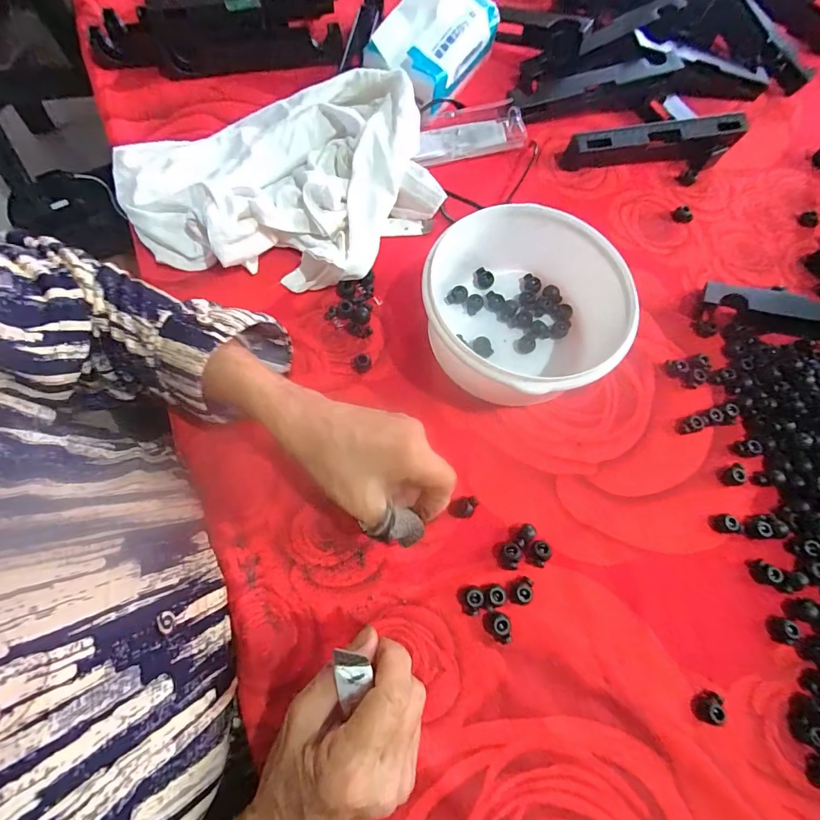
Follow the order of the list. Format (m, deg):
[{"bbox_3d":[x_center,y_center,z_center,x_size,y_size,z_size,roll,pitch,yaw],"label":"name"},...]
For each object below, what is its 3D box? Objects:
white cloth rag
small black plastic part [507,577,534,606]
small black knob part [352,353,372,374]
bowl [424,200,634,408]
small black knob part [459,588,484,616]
[{"bbox_3d":[-0.118,-0.209,0.390,0.278,0.054,0.198,-15,72,-8],"label":"white cloth rag"},{"bbox_3d":[0.082,0.132,0.303,0.020,0.010,0.015,-20,73,-9],"label":"small black plastic part"},{"bbox_3d":[-0.042,-0.041,0.362,0.016,0.012,0.015,1,71,-2],"label":"small black knob part"},{"bbox_3d":[0.096,-0.080,0.349,0.145,0.077,0.157,1,71,-2],"label":"bowl"},{"bbox_3d":[0.045,0.137,0.298,0.016,0.011,0.017,-20,73,-9],"label":"small black knob part"}]

